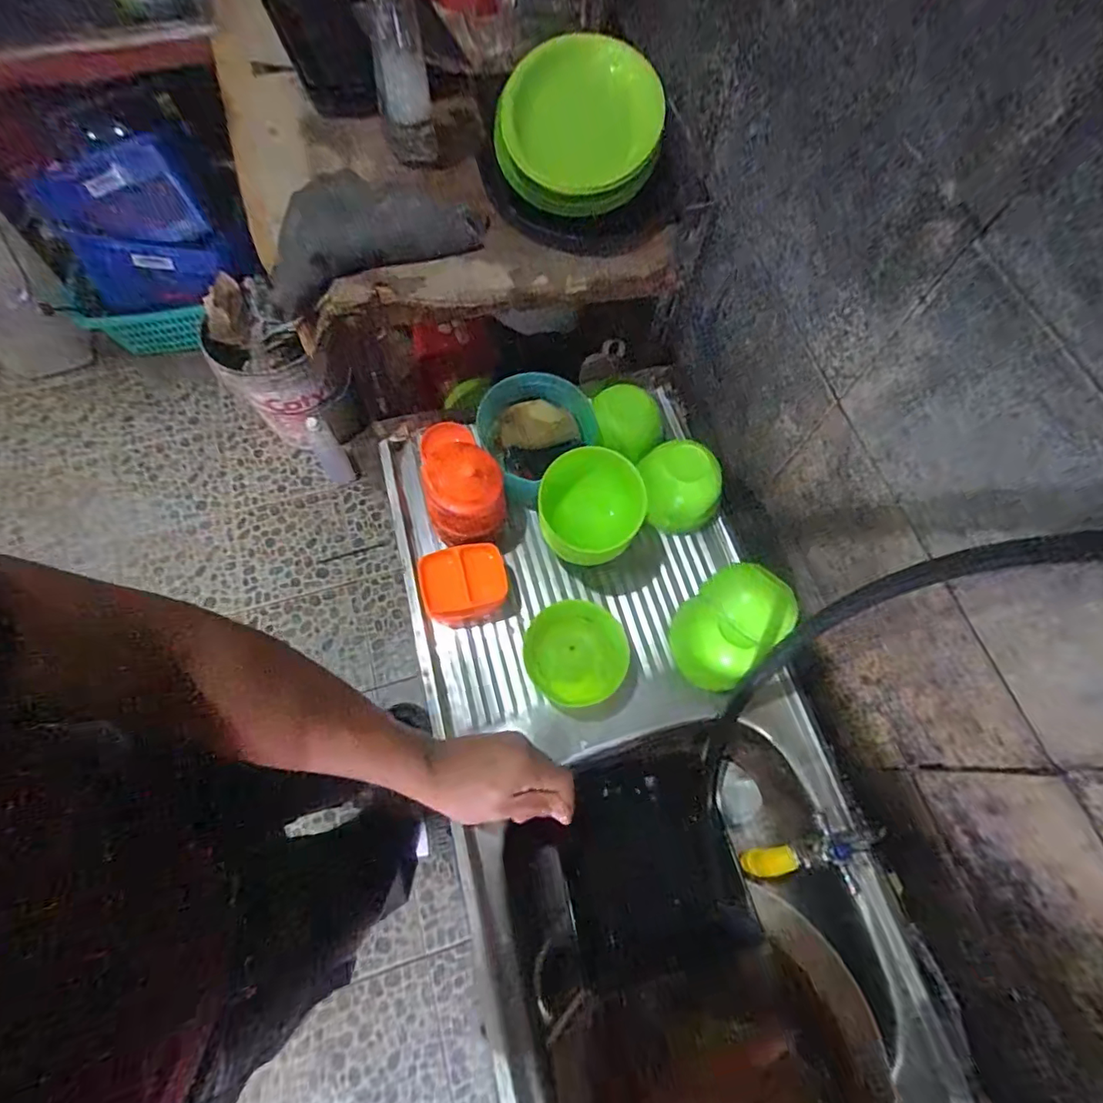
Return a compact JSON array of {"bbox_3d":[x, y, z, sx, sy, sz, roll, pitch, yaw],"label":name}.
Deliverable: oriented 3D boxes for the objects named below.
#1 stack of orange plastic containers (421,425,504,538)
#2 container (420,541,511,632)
[{"bbox_3d":[-0.098,-0.074,0.599,0.083,0.099,0.095,-5,70,-4],"label":"stack of orange plastic containers"},{"bbox_3d":[-0.100,0.039,0.606,0.095,0.049,0.076,-14,70,-7],"label":"container"}]

